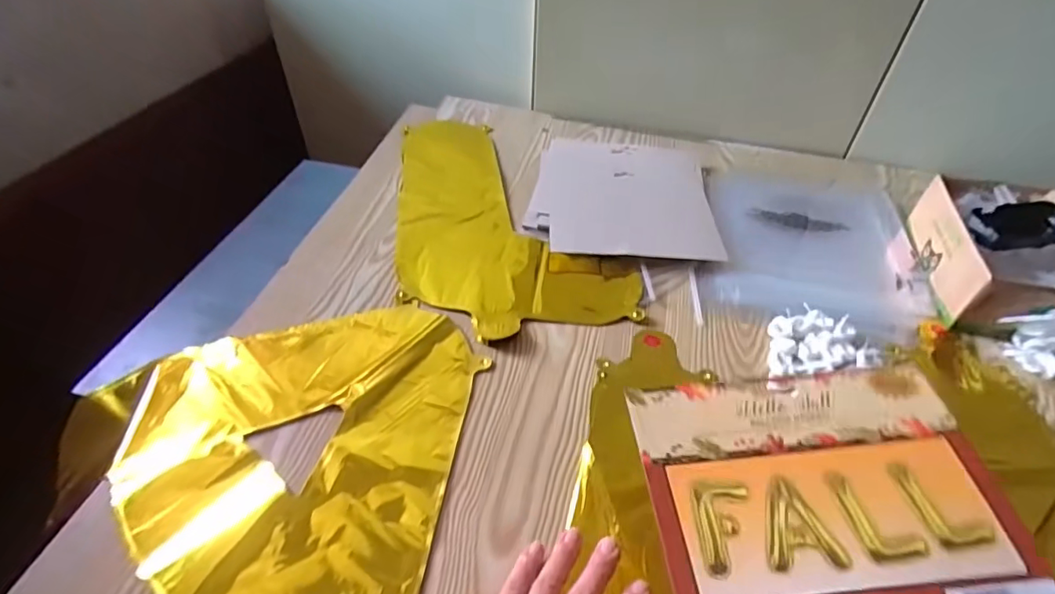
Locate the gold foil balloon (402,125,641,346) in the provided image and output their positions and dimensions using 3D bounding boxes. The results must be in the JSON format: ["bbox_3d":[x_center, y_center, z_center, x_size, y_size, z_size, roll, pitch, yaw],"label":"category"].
[{"bbox_3d":[-0.030,-0.107,0.643,0.241,0.009,0.390,-6,45,-8],"label":"gold foil balloon"}]

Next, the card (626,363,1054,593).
[{"bbox_3d":[0.167,0.113,0.301,0.189,0.005,0.157,-5,48,-2],"label":"card"}]

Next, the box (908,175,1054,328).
[{"bbox_3d":[0.494,-0.045,0.555,0.134,0.074,0.193,13,46,11],"label":"box"}]

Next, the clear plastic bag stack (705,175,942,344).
[{"bbox_3d":[0.329,-0.072,0.628,0.225,0.017,0.287,12,45,10],"label":"clear plastic bag stack"}]

